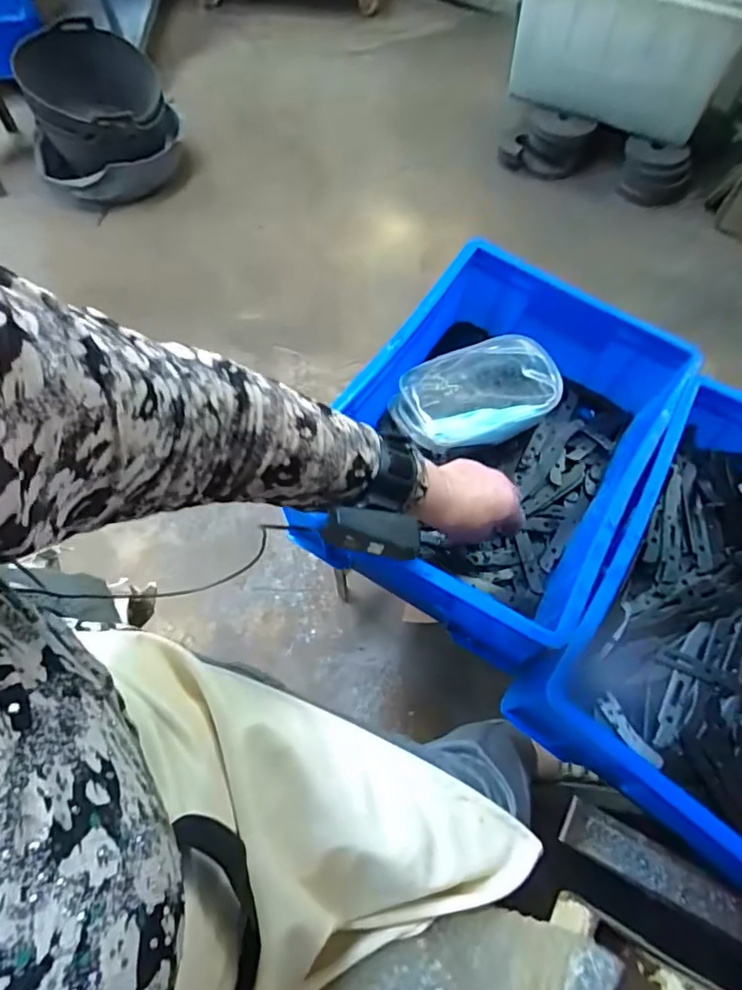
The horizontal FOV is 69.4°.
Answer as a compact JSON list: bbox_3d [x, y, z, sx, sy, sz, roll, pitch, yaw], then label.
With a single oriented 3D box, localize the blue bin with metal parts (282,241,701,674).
[{"bbox_3d":[0.146,-0.061,0.599,0.292,0.138,0.412,30,68,15],"label":"blue bin with metal parts"}]

